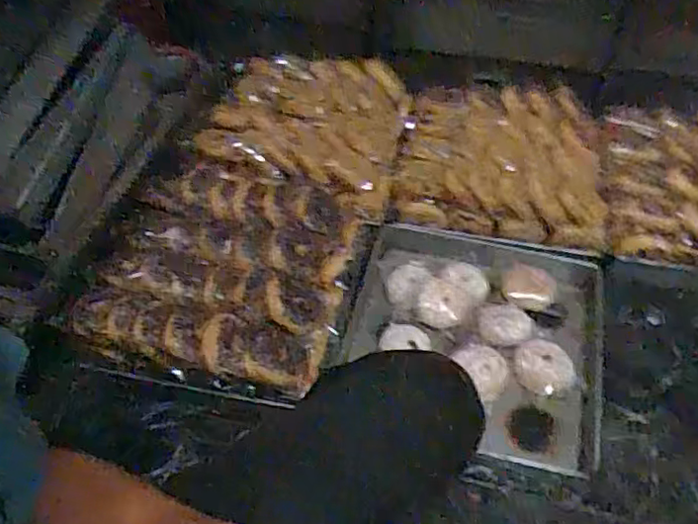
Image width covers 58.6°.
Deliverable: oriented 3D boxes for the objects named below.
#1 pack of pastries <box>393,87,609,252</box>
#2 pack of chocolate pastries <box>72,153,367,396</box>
[{"bbox_3d":[0.309,-0.215,1.256,0.397,0.132,0.362,9,50,8],"label":"pack of pastries"},{"bbox_3d":[-0.203,-0.010,1.066,0.390,0.089,0.442,9,50,8],"label":"pack of chocolate pastries"}]

